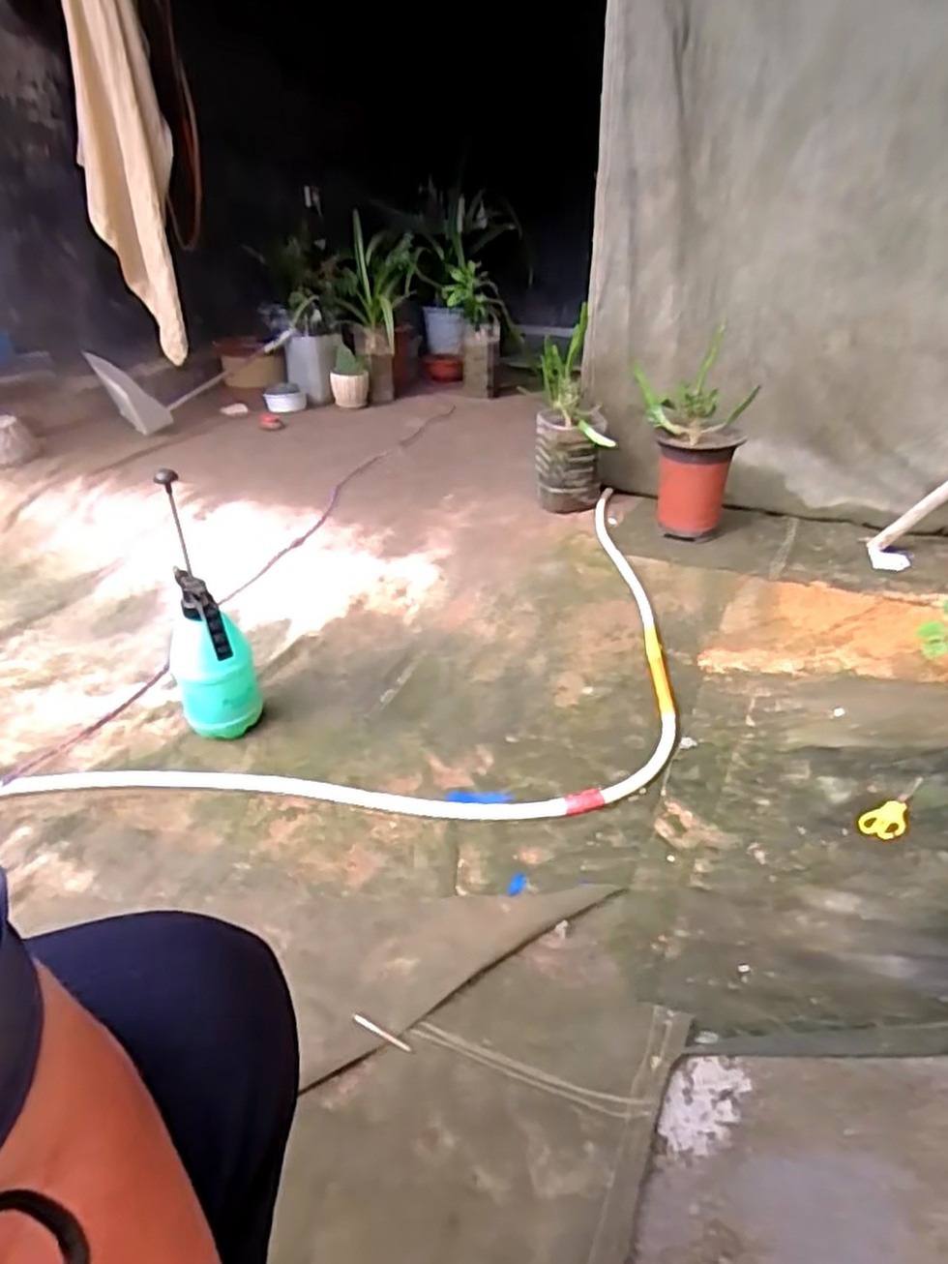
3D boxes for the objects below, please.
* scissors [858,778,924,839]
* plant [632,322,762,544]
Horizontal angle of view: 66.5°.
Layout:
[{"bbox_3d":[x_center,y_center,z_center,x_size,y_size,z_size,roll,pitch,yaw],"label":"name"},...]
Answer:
[{"bbox_3d":[0.543,0.224,0.927,0.118,0.010,0.047,-34,42,-23],"label":"scissors"},{"bbox_3d":[0.450,-0.407,1.550,0.219,0.387,0.244,5,31,9],"label":"plant"}]

